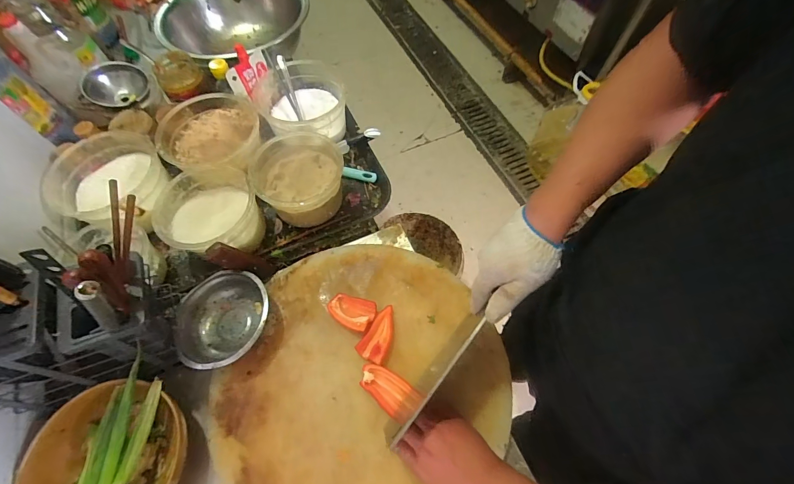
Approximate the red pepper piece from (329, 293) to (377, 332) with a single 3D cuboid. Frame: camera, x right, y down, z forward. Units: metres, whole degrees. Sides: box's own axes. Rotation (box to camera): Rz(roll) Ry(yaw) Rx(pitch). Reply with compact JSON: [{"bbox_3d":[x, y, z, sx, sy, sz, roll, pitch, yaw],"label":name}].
[{"bbox_3d":[-0.071,0.107,0.550,0.073,0.021,0.047,15,63,9],"label":"red pepper piece"}]

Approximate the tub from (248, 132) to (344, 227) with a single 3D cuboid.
[{"bbox_3d":[-0.173,-0.107,0.645,0.143,0.093,0.152,0,62,1],"label":"tub"}]

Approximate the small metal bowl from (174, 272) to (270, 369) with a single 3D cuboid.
[{"bbox_3d":[-0.256,0.114,0.533,0.136,0.044,0.136,0,62,1],"label":"small metal bowl"}]

